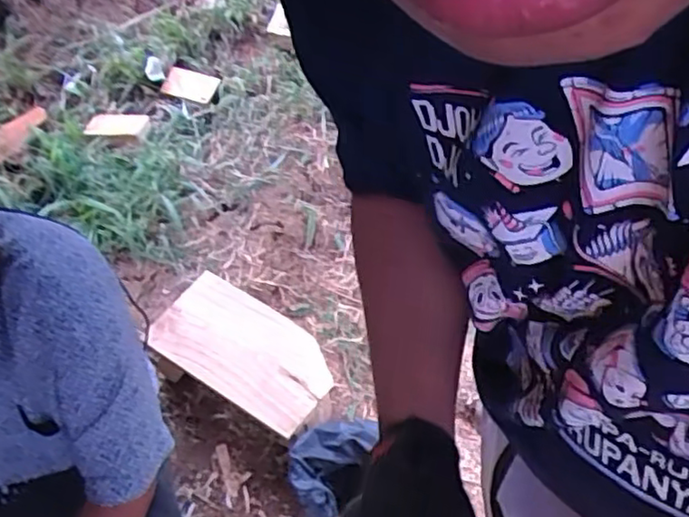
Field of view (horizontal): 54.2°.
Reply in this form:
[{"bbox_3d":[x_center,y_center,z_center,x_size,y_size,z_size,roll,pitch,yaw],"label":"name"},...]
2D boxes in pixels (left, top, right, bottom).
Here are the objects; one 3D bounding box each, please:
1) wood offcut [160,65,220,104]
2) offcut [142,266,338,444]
[{"bbox_3d":[-0.424,-0.477,1.849,0.146,0.011,0.102,17,66,8],"label":"wood offcut"},{"bbox_3d":[-0.191,0.170,1.286,0.344,0.026,0.200,30,56,17],"label":"offcut"}]

